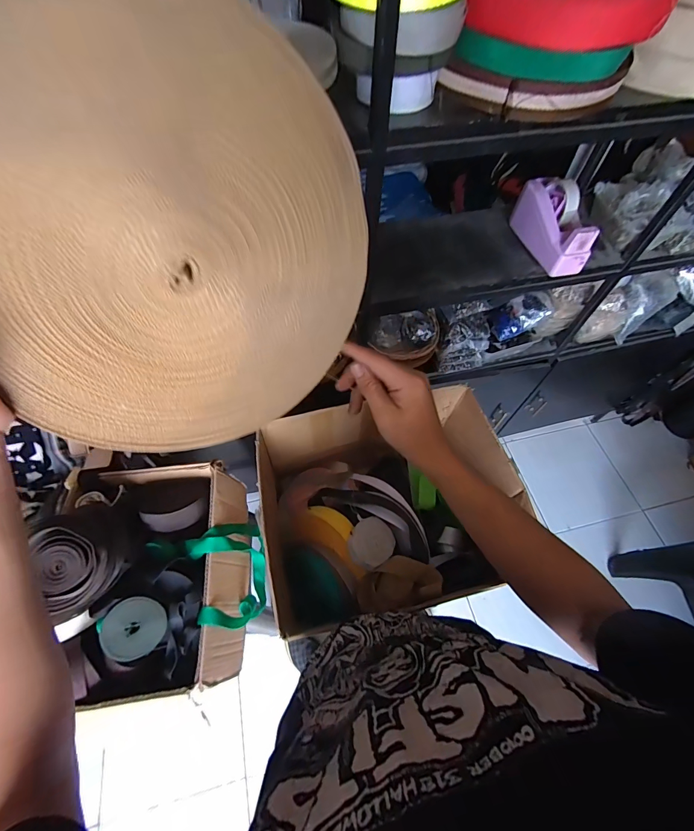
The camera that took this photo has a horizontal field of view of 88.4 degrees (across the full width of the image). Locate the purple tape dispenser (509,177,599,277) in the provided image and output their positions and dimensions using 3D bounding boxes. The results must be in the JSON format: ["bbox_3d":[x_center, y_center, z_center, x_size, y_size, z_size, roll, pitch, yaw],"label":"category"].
[{"bbox_3d":[0.404,-0.378,0.702,0.060,0.103,0.193,-15,62,-9],"label":"purple tape dispenser"}]

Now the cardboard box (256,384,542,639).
[{"bbox_3d":[0.075,0.179,0.727,0.438,0.262,0.365,-10,61,-7],"label":"cardboard box"}]

